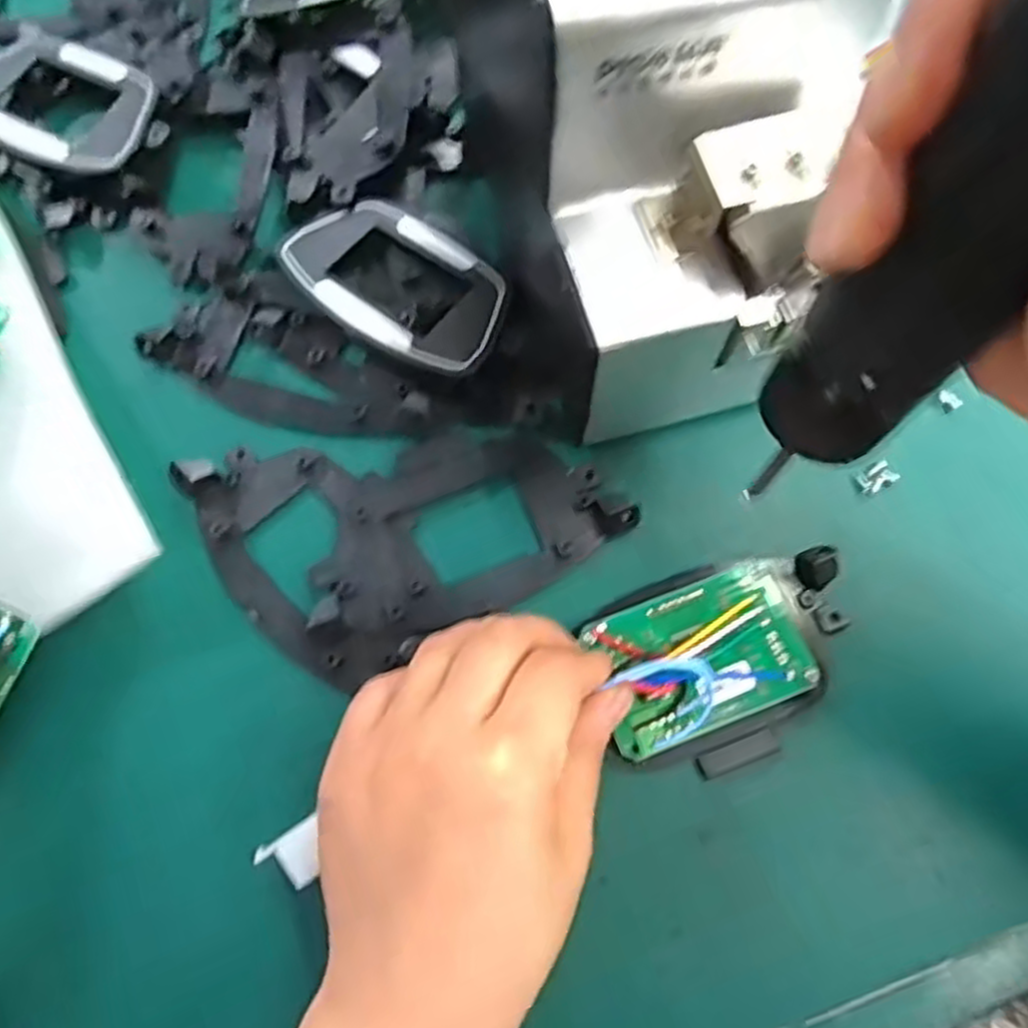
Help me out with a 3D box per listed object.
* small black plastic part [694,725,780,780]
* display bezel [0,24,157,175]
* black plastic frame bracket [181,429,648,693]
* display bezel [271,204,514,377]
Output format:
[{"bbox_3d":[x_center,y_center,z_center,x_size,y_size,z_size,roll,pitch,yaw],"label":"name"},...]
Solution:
[{"bbox_3d":[0.079,0.084,0.269,0.029,0.004,0.009,-21,72,-6],"label":"small black plastic part"},{"bbox_3d":[-0.208,-0.188,0.351,0.105,0.017,0.063,30,74,10],"label":"display bezel"},{"bbox_3d":[-0.041,-0.002,0.295,0.146,0.011,0.098,-25,73,-7],"label":"black plastic frame bracket"},{"bbox_3d":[-0.048,-0.098,0.324,0.101,0.012,0.063,40,76,13],"label":"display bezel"}]

